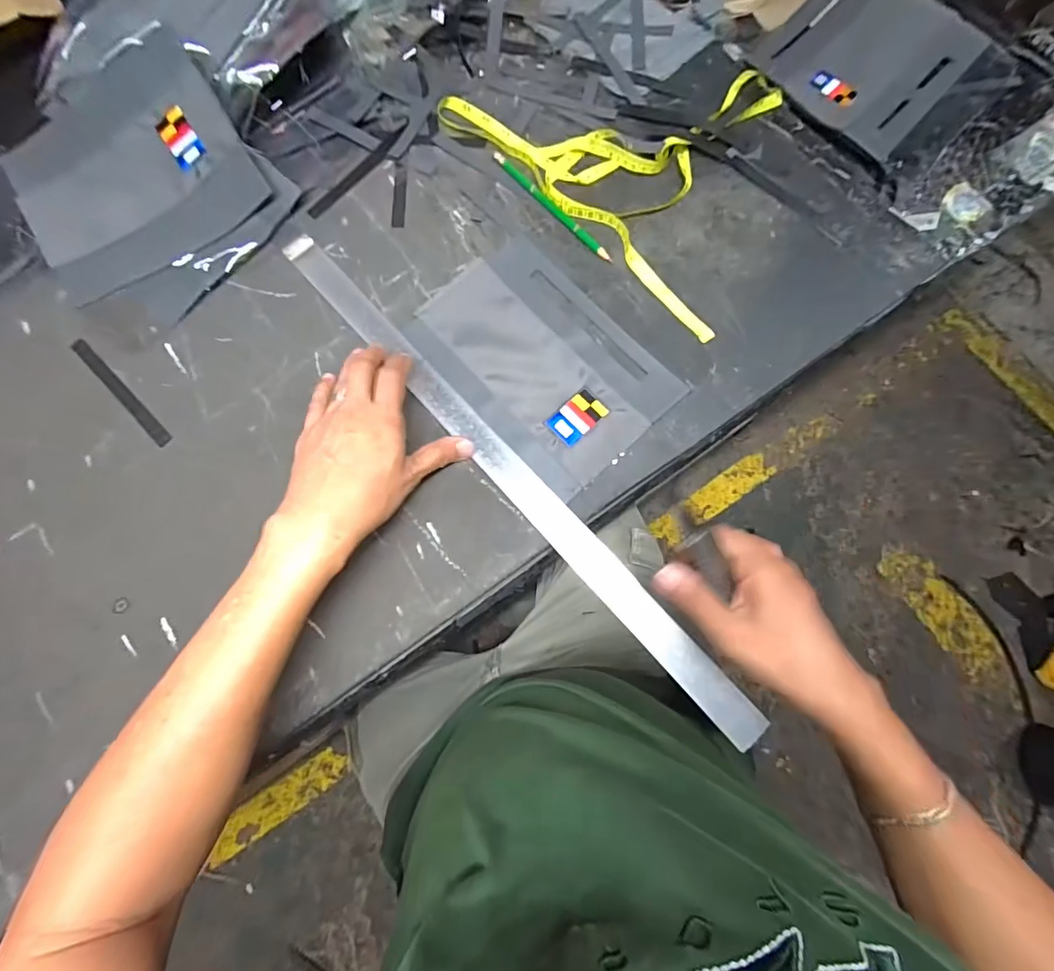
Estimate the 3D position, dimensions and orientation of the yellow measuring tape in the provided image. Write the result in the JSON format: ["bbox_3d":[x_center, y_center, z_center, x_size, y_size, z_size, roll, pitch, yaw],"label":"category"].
[{"bbox_3d":[0.129,-0.347,0.480,0.267,0.013,0.357,-43,80,-9],"label":"yellow measuring tape"}]

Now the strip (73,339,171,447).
[{"bbox_3d":[-0.361,-0.083,0.430,0.136,0.005,0.013,44,81,10],"label":"strip"}]

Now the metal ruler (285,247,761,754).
[{"bbox_3d":[-0.029,-0.023,0.409,0.028,0.006,0.575,-42,78,-3],"label":"metal ruler"}]

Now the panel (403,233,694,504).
[{"bbox_3d":[0.014,-0.113,0.429,0.151,0.005,0.219,-43,78,-9],"label":"panel"}]

